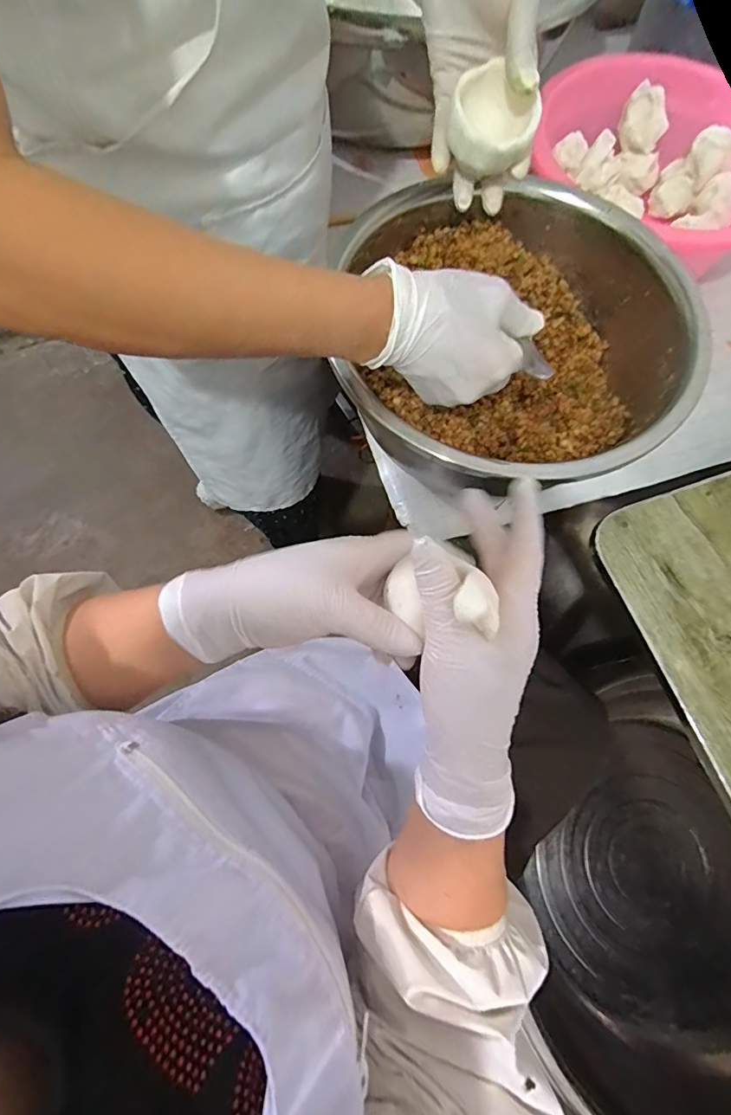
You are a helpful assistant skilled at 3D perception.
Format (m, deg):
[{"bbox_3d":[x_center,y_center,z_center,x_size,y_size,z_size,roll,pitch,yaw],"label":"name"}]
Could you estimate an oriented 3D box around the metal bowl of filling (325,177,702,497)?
[{"bbox_3d":[0.123,-0.176,0.407,0.255,0.103,0.280,0,72,-1],"label":"metal bowl of filling"}]

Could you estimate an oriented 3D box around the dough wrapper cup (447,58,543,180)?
[{"bbox_3d":[0.097,-0.318,0.358,0.060,0.036,0.060,2,106,8],"label":"dough wrapper cup"}]

